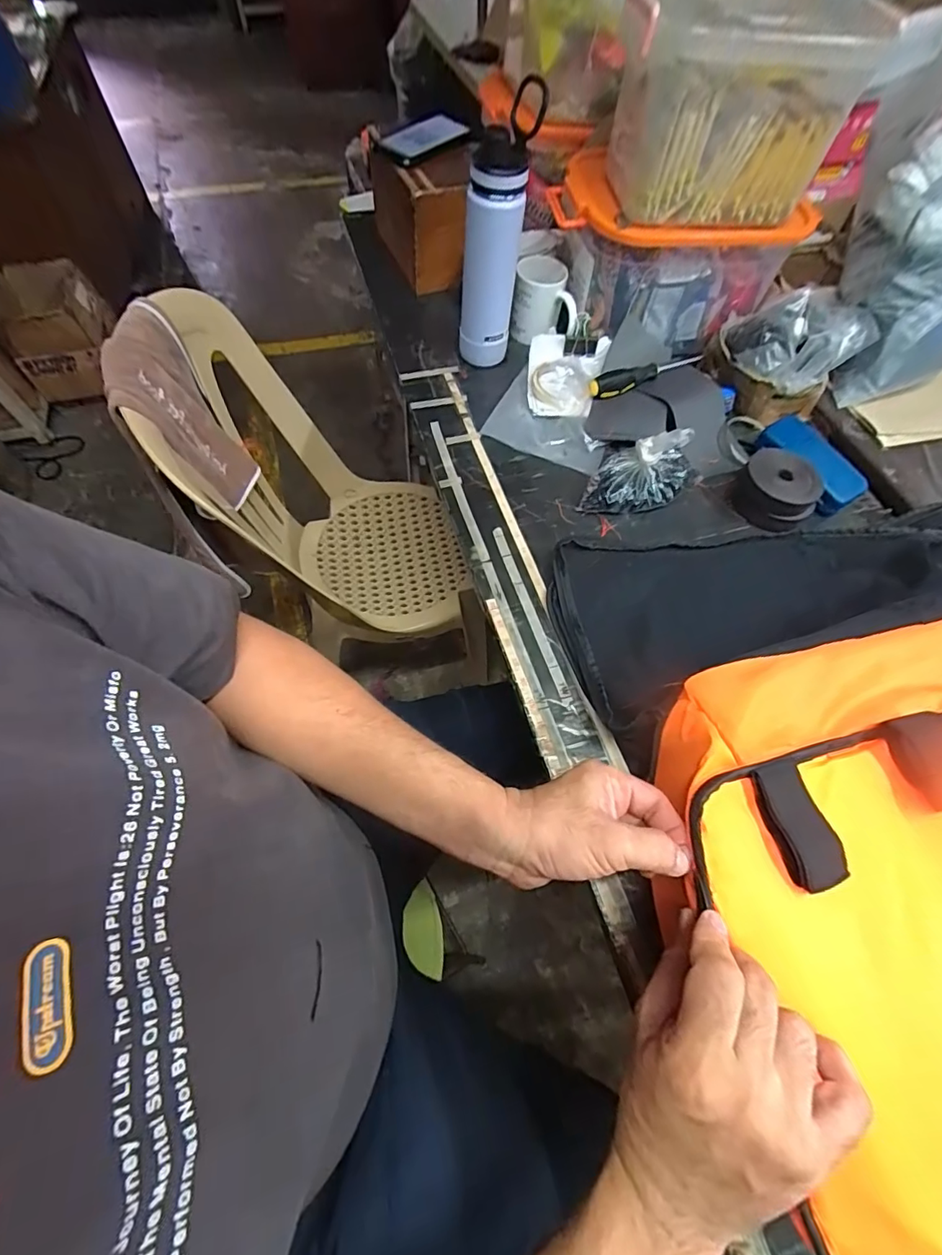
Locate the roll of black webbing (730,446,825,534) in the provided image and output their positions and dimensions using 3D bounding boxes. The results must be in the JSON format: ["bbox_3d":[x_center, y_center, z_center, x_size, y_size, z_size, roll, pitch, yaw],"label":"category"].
[{"bbox_3d":[0.403,-0.181,0.650,0.103,0.050,0.094,38,67,16],"label":"roll of black webbing"}]

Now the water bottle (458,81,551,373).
[{"bbox_3d":[0.031,-0.499,0.661,0.083,0.297,0.080,1,62,-2],"label":"water bottle"}]

